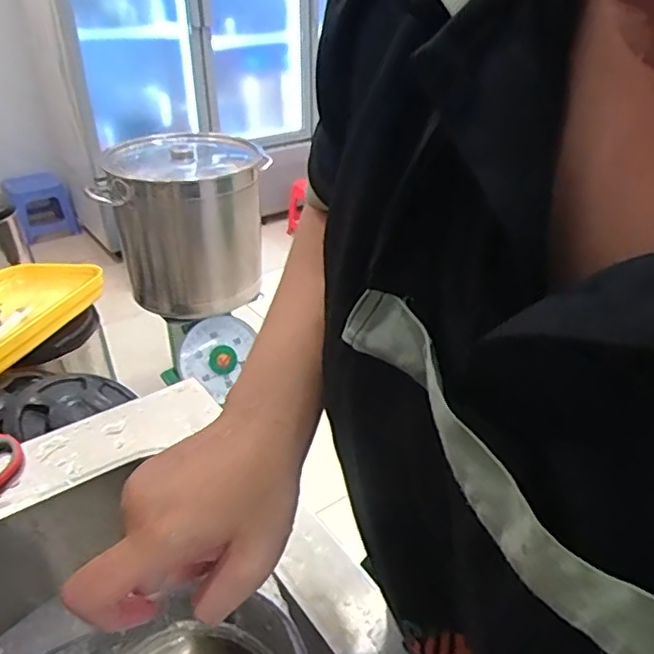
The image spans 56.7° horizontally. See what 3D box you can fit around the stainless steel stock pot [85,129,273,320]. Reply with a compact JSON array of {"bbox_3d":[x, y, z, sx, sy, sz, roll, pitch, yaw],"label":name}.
[{"bbox_3d":[-0.364,-0.276,1.651,0.377,0.419,0.343,2,33,3],"label":"stainless steel stock pot"}]

